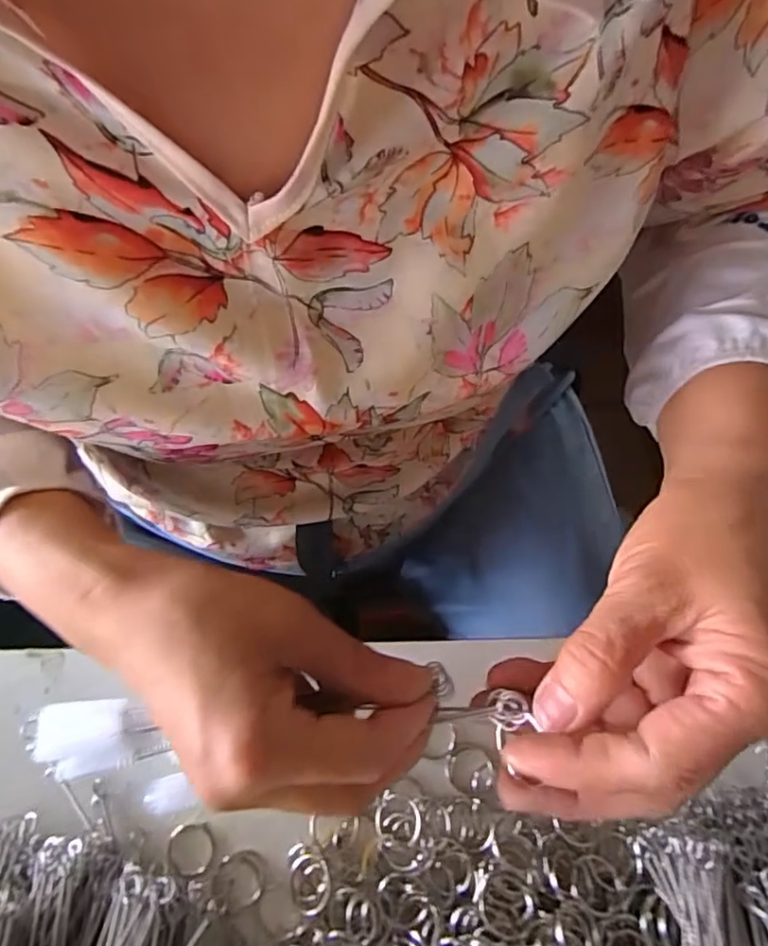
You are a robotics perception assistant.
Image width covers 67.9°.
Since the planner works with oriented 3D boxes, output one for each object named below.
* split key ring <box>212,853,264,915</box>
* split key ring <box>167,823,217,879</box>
[{"bbox_3d":[-0.076,0.212,0.294,0.025,0.007,0.026,-1,75,2],"label":"split key ring"},{"bbox_3d":[-0.101,0.197,0.298,0.025,0.004,0.024,-7,58,0],"label":"split key ring"}]

